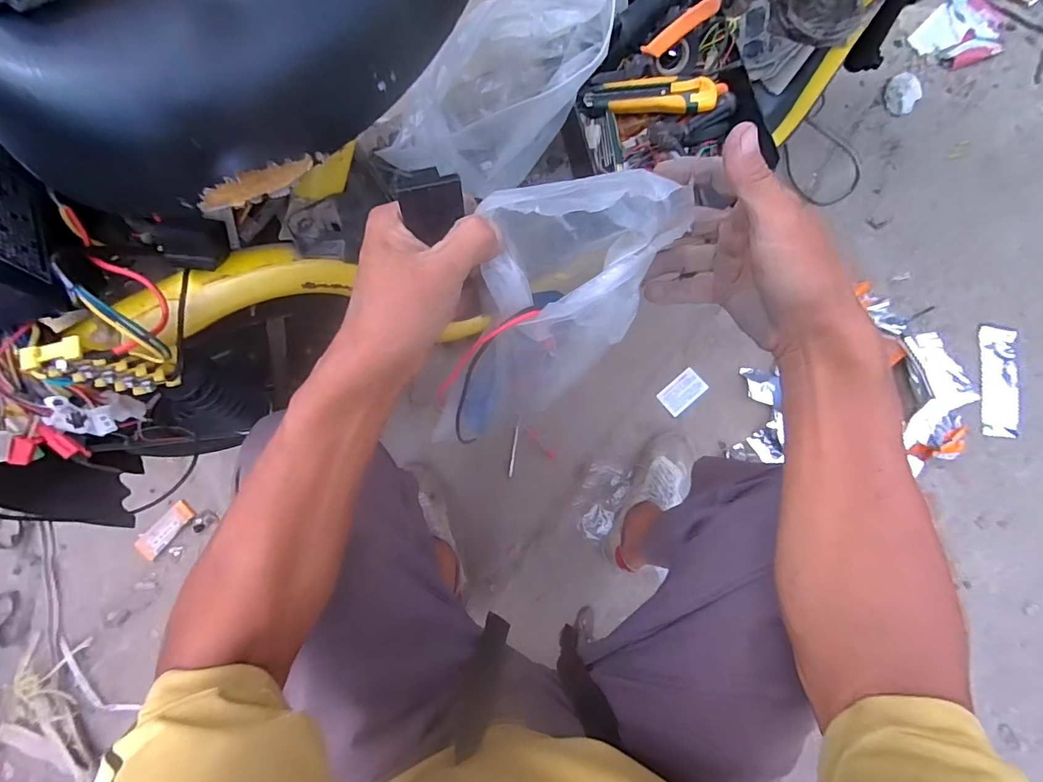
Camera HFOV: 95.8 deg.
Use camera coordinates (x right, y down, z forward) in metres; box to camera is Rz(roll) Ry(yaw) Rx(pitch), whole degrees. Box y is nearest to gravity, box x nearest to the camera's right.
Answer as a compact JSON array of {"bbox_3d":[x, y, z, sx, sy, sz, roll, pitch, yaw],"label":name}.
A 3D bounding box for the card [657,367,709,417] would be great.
[{"bbox_3d":[0.313,0.002,0.914,0.089,0.007,0.055,-41,79,0],"label":"card"}]

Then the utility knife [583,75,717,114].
[{"bbox_3d":[0.156,-0.362,0.572,0.151,0.019,0.047,10,77,17],"label":"utility knife"}]

